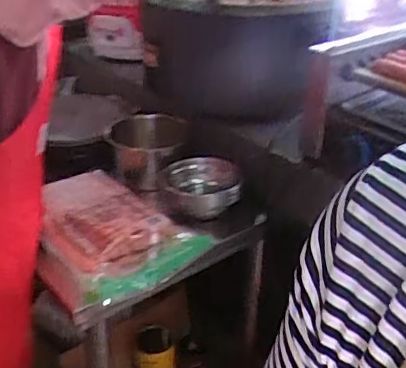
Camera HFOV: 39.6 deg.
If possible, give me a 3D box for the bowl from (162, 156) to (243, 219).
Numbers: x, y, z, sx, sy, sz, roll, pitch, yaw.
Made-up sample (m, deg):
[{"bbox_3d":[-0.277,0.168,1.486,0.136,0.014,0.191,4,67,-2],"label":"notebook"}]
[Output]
[{"bbox_3d":[0.005,0.000,1.182,0.153,0.053,0.154,1,30,-1],"label":"bowl"}]

